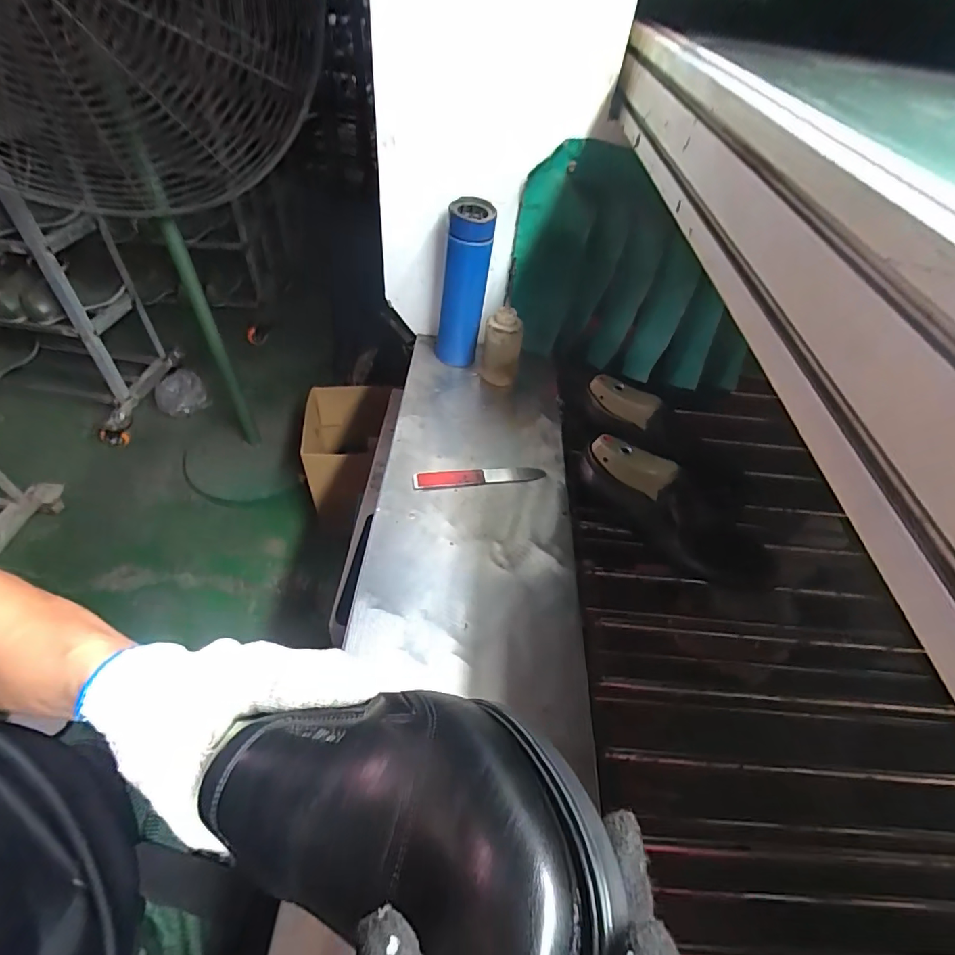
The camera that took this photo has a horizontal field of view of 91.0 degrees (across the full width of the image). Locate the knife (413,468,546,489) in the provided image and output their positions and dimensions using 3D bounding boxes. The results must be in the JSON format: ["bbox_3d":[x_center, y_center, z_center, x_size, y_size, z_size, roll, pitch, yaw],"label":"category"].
[{"bbox_3d":[0.003,-0.002,0.594,0.165,0.005,0.024,-4,50,-9],"label":"knife"}]

